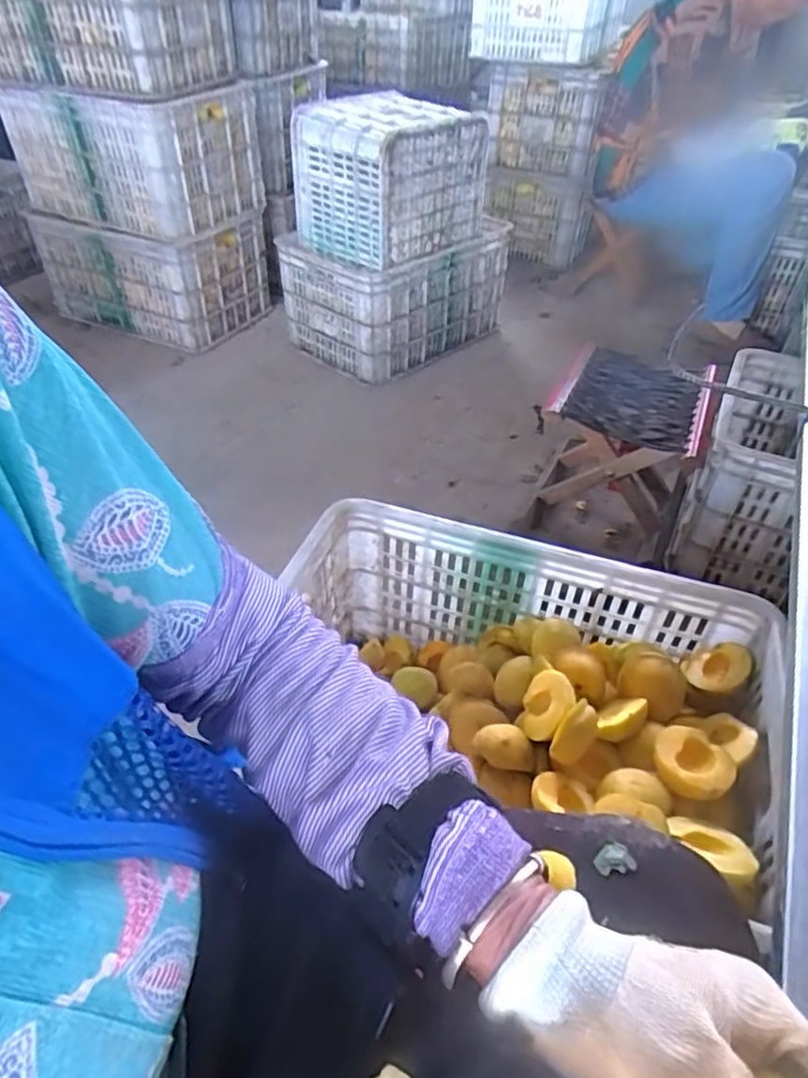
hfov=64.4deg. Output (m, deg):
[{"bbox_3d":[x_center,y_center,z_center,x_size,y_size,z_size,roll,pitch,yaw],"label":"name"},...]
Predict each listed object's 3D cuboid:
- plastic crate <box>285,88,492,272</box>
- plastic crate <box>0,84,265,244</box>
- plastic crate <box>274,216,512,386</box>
[{"bbox_3d":[-0.026,-0.813,1.443,0.355,0.266,0.287,-33,53,-31],"label":"plastic crate"},{"bbox_3d":[-0.651,-0.922,1.535,0.517,0.259,0.332,12,44,12],"label":"plastic crate"},{"bbox_3d":[-0.012,-0.637,1.648,0.334,0.267,0.503,32,51,29],"label":"plastic crate"}]

